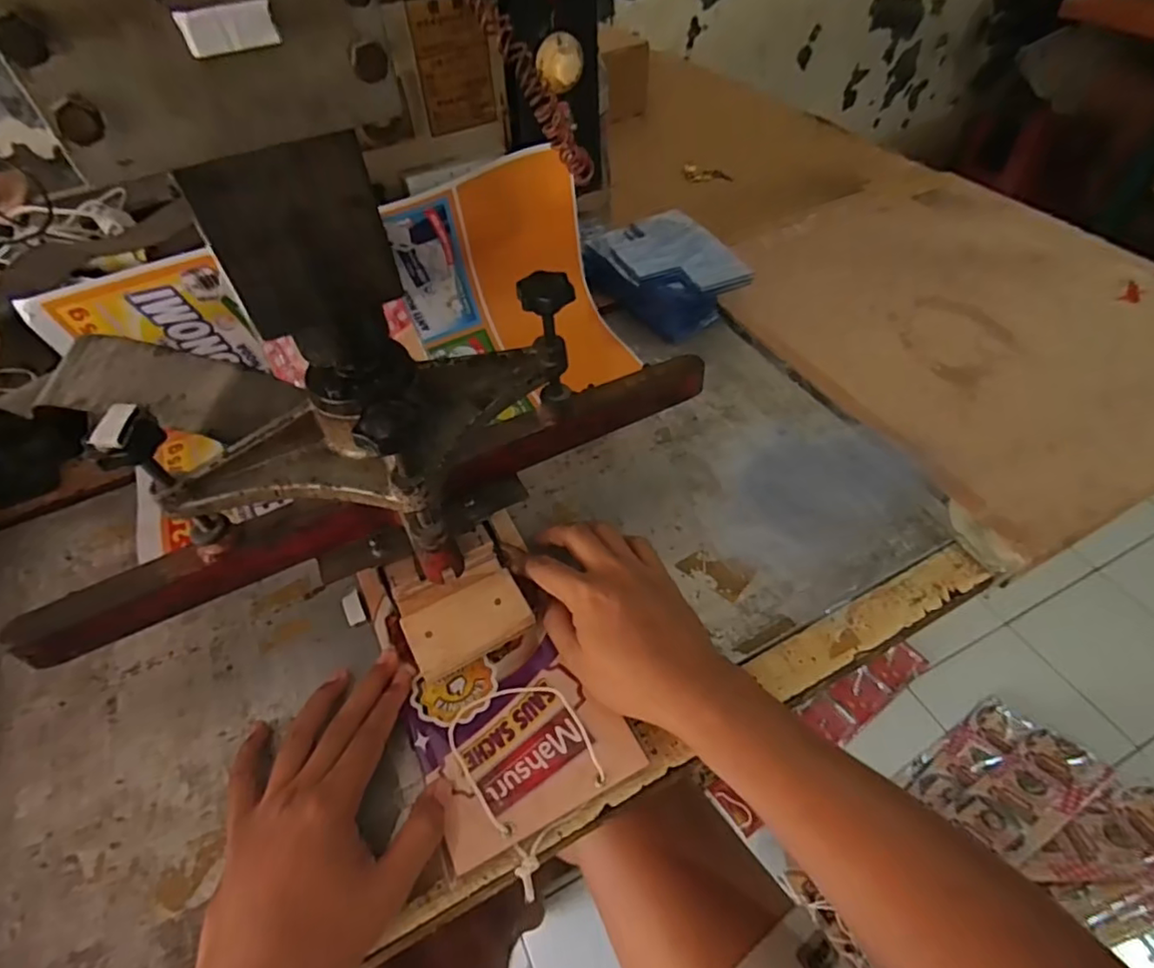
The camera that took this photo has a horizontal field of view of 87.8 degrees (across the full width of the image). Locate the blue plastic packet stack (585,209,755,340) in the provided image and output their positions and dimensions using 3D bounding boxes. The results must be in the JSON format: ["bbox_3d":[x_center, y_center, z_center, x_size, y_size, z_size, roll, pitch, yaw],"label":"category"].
[{"bbox_3d":[0.084,-0.235,0.656,0.129,0.049,0.187,-23,52,-15],"label":"blue plastic packet stack"}]

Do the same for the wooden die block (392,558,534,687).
[{"bbox_3d":[-0.076,0.087,0.405,0.079,0.017,0.068,-24,53,-16],"label":"wooden die block"}]

